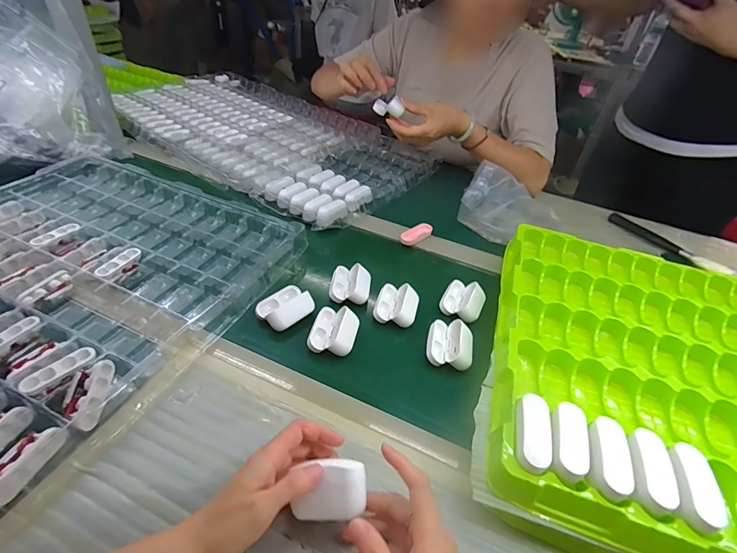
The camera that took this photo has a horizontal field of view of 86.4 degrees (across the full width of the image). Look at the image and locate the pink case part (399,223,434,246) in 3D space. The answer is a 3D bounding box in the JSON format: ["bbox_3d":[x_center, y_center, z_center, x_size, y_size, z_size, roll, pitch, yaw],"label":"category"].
[{"bbox_3d":[0.082,-0.070,0.656,0.065,0.013,0.027,-26,50,-33],"label":"pink case part"}]

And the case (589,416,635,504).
[{"bbox_3d":[0.193,0.146,0.318,0.027,0.016,0.065,15,41,9],"label":"case"}]

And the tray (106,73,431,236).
[{"bbox_3d":[-0.242,-0.327,0.872,0.694,0.038,0.411,28,44,23],"label":"tray"}]

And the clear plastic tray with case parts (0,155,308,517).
[{"bbox_3d":[-0.391,-0.022,0.494,0.442,0.034,0.459,20,42,14],"label":"clear plastic tray with case parts"}]

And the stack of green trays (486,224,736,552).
[{"bbox_3d":[0.428,0.141,0.403,0.573,0.078,0.396,17,41,11],"label":"stack of green trays"}]

